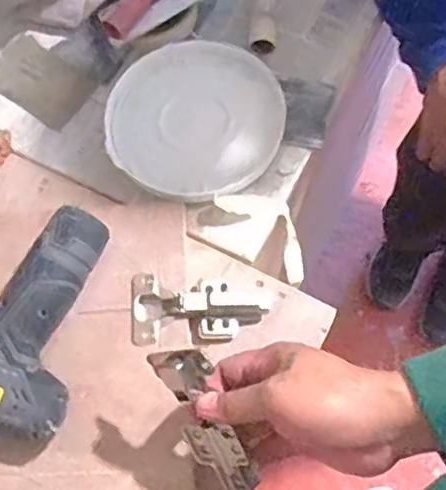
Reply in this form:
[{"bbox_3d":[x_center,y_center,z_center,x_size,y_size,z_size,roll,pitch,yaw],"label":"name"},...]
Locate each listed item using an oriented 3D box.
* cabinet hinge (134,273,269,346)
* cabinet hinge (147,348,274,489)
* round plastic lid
[{"bbox_3d":[-0.022,0.054,0.565,0.109,0.020,0.060,-4,66,1],"label":"cabinet hinge"},{"bbox_3d":[-0.011,0.121,0.460,0.037,0.049,0.108,-28,96,-9],"label":"cabinet hinge"},{"bbox_3d":[-0.027,-0.125,0.645,0.165,0.014,0.167,-1,66,2],"label":"round plastic lid"}]

